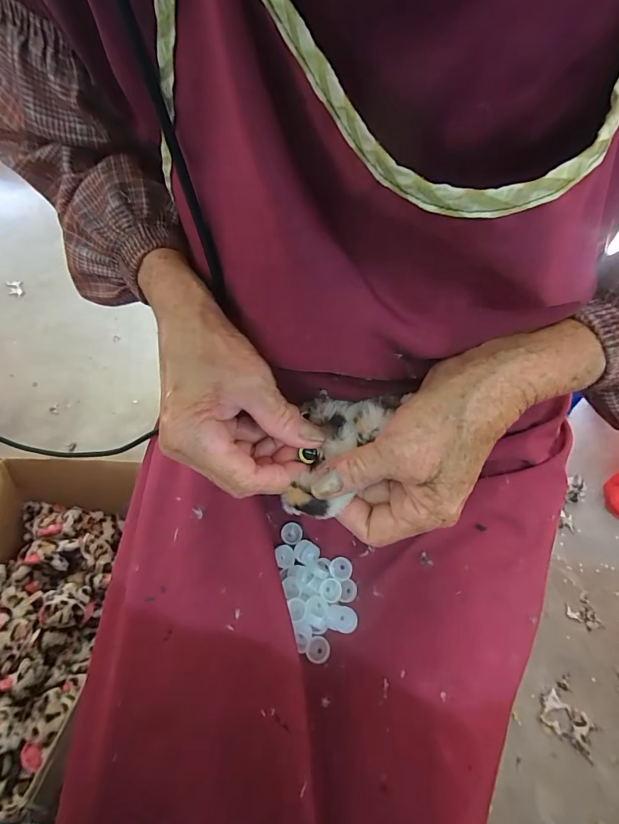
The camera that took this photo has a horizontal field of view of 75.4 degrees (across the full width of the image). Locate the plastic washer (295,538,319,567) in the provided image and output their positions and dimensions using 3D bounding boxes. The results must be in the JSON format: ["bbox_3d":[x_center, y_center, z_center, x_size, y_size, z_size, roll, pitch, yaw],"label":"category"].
[{"bbox_3d":[-0.003,0.111,0.313,0.018,0.010,0.016,22,58,19],"label":"plastic washer"}]

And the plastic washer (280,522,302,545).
[{"bbox_3d":[-0.015,0.097,0.321,0.017,0.007,0.016,-2,54,3],"label":"plastic washer"}]

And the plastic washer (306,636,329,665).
[{"bbox_3d":[0.007,0.168,0.283,0.015,0.005,0.016,-2,54,3],"label":"plastic washer"}]

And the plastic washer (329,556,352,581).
[{"bbox_3d":[0.023,0.118,0.301,0.017,0.006,0.016,-2,54,3],"label":"plastic washer"}]

